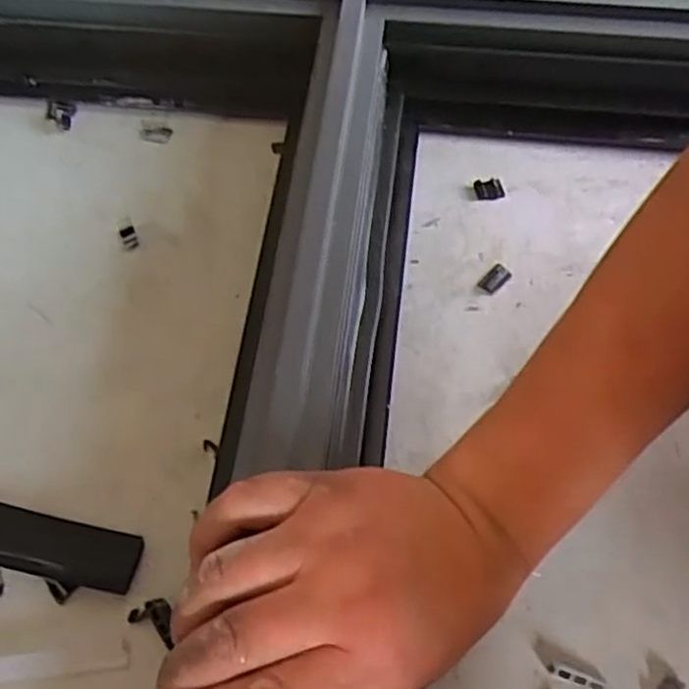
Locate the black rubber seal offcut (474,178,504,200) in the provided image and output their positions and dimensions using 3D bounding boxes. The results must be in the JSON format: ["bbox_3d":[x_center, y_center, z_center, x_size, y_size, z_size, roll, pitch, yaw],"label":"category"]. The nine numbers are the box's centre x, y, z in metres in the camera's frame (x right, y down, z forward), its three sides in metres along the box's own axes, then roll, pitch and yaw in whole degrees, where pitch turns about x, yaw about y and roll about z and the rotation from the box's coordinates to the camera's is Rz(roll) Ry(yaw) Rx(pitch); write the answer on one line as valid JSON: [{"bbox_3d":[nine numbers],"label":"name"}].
[{"bbox_3d":[0.089,-0.096,0.451,0.017,0.005,0.013,-7,63,-2],"label":"black rubber seal offcut"}]

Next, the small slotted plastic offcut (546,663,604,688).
[{"bbox_3d":[0.104,0.150,0.329,0.025,0.005,0.006,16,64,9],"label":"small slotted plastic offcut"}]

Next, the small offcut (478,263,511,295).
[{"bbox_3d":[0.088,-0.039,0.426,0.020,0.004,0.012,-38,68,-17],"label":"small offcut"}]

